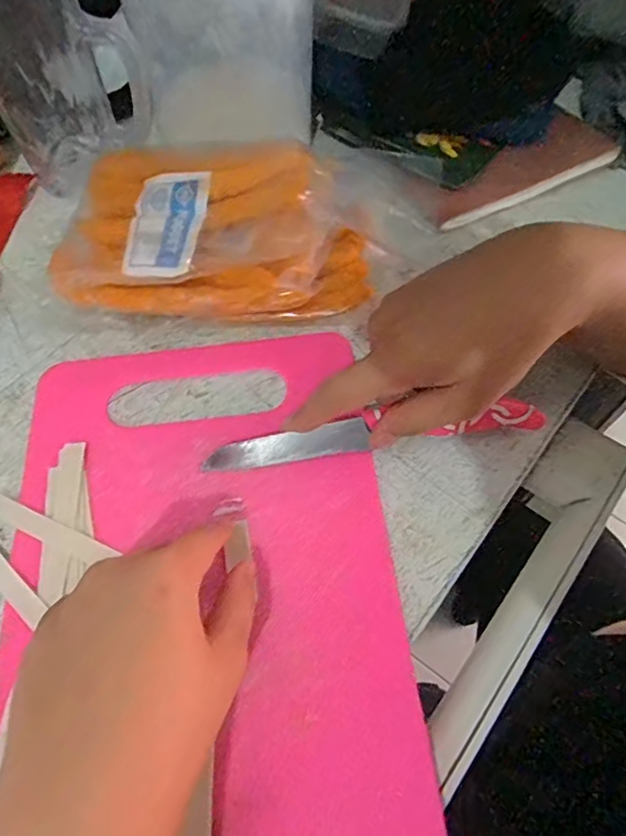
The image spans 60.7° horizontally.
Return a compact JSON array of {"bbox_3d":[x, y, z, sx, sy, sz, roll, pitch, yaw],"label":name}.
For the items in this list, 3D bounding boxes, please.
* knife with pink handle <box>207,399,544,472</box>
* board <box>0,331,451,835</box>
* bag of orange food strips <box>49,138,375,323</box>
[{"bbox_3d":[0.033,0.008,0.293,0.184,0.026,0.017,-8,63,2],"label":"knife with pink handle"},{"bbox_3d":[-0.056,0.083,0.265,0.196,0.015,0.291,-8,64,-4],"label":"board"},{"bbox_3d":[-0.059,-0.110,0.334,0.184,0.065,0.112,9,62,5],"label":"bag of orange food strips"}]

